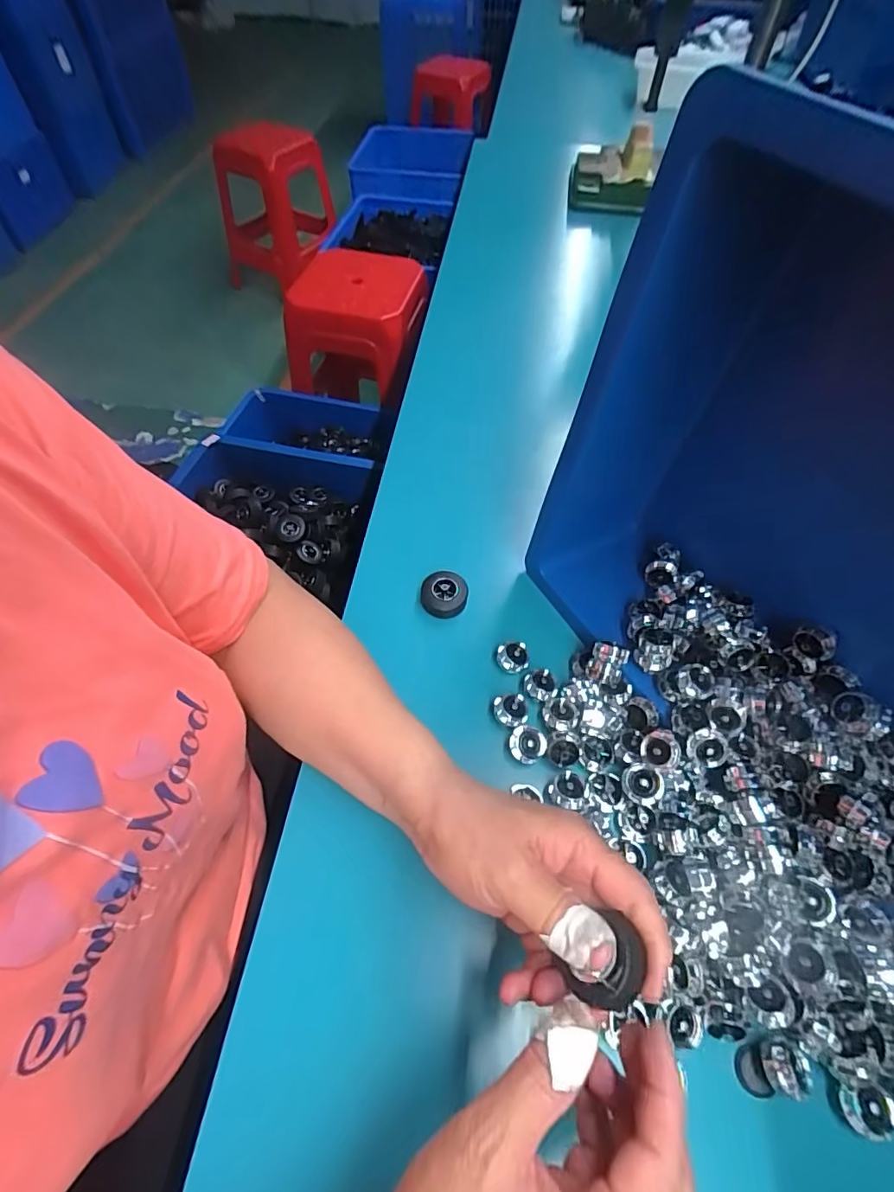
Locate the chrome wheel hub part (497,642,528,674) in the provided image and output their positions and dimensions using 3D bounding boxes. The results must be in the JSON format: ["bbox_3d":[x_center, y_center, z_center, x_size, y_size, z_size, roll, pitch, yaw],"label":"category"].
[{"bbox_3d":[0.050,0.048,0.391,0.022,0.017,0.021,1,56,-1],"label":"chrome wheel hub part"}]

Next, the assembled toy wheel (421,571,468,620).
[{"bbox_3d":[-0.002,0.000,0.421,0.037,0.019,0.035,1,56,-1],"label":"assembled toy wheel"}]

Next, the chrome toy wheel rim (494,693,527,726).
[{"bbox_3d":[0.045,0.082,0.367,0.024,0.015,0.021,4,56,1],"label":"chrome toy wheel rim"}]

